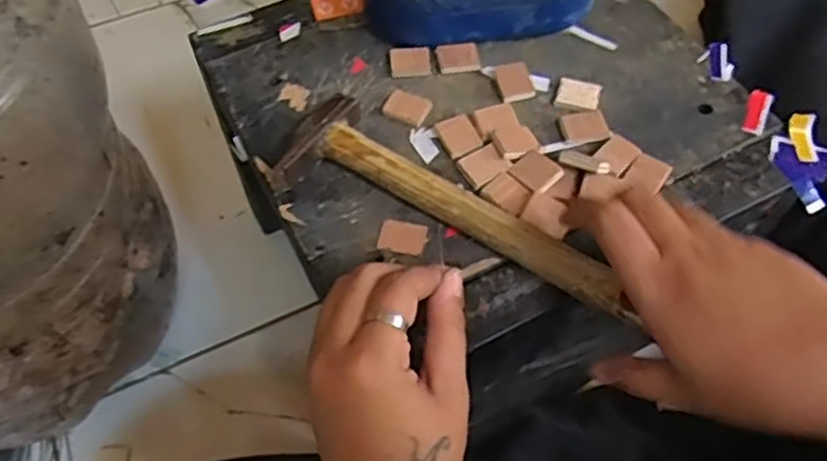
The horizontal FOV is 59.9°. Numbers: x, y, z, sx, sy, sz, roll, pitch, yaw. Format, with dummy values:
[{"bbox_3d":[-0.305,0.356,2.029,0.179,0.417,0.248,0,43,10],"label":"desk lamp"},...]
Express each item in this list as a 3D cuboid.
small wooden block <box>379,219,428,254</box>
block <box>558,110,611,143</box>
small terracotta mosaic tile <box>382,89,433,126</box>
[{"bbox_3d":[-0.005,0.003,0.375,0.024,0.004,0.018,11,59,6],"label":"small wooden block"},{"bbox_3d":[0.099,-0.060,0.410,0.026,0.005,0.019,-10,60,-7],"label":"block"},{"bbox_3d":[-0.004,-0.073,0.419,0.026,0.005,0.019,24,62,13],"label":"small terracotta mosaic tile"}]

